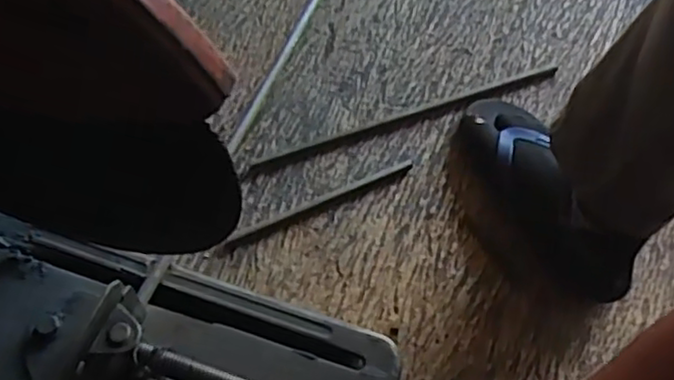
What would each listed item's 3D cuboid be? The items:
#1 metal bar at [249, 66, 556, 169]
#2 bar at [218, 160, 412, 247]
[{"bbox_3d":[0.089,-0.088,0.776,0.395,0.009,0.016,-19,63,-14],"label":"metal bar"},{"bbox_3d":[-0.019,0.012,0.706,0.226,0.008,0.012,-23,65,-16],"label":"bar"}]

